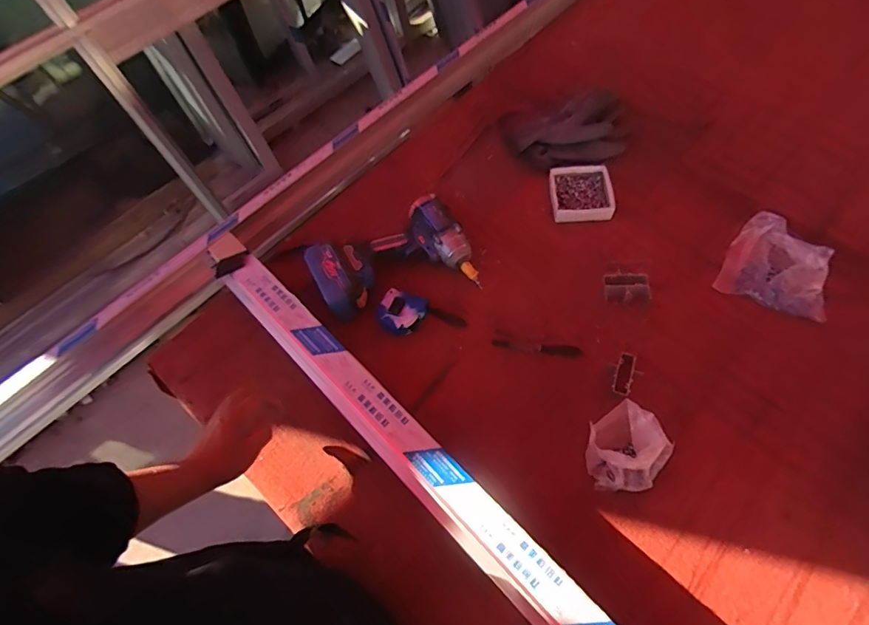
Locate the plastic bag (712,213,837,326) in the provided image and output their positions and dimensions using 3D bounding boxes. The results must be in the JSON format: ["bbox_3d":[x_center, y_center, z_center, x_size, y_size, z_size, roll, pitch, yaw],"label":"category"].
[{"bbox_3d":[0.537,-0.078,0.758,0.154,0.047,0.147,22,67,14],"label":"plastic bag"}]

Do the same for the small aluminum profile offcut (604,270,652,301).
[{"bbox_3d":[0.301,-0.038,0.769,0.069,0.022,0.042,3,64,5],"label":"small aluminum profile offcut"}]

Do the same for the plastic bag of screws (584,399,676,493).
[{"bbox_3d":[0.252,0.181,0.647,0.117,0.047,0.101,-36,66,-14],"label":"plastic bag of screws"}]

